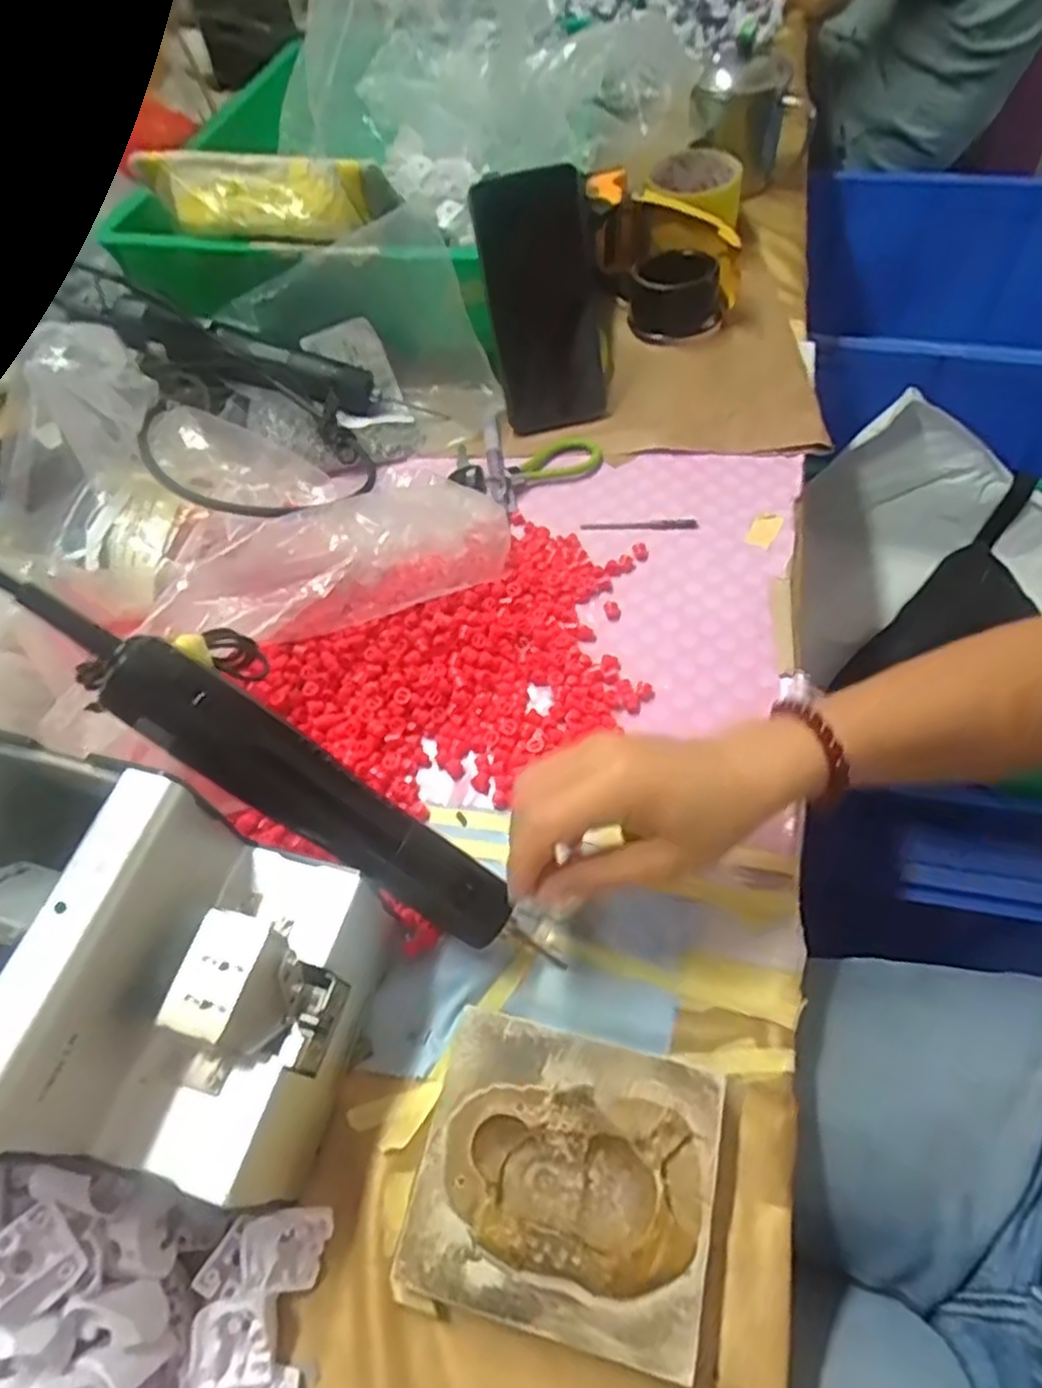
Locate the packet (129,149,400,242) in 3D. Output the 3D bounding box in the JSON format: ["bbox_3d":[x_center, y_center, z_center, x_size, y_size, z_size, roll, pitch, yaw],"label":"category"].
[{"bbox_3d":[-0.205,-0.386,0.586,0.207,0.045,0.052,9,57,11],"label":"packet"}]

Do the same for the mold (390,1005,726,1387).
[{"bbox_3d":[0.019,0.197,0.309,0.114,0.031,0.101,10,60,13],"label":"mold"}]

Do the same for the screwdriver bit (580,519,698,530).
[{"bbox_3d":[0.080,-0.114,0.515,0.077,0.005,0.008,0,56,5],"label":"screwdriver bit"}]

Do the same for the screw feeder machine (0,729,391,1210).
[{"bbox_3d":[-0.167,0.115,0.313,0.177,0.145,0.121,10,60,13],"label":"screw feeder machine"}]

